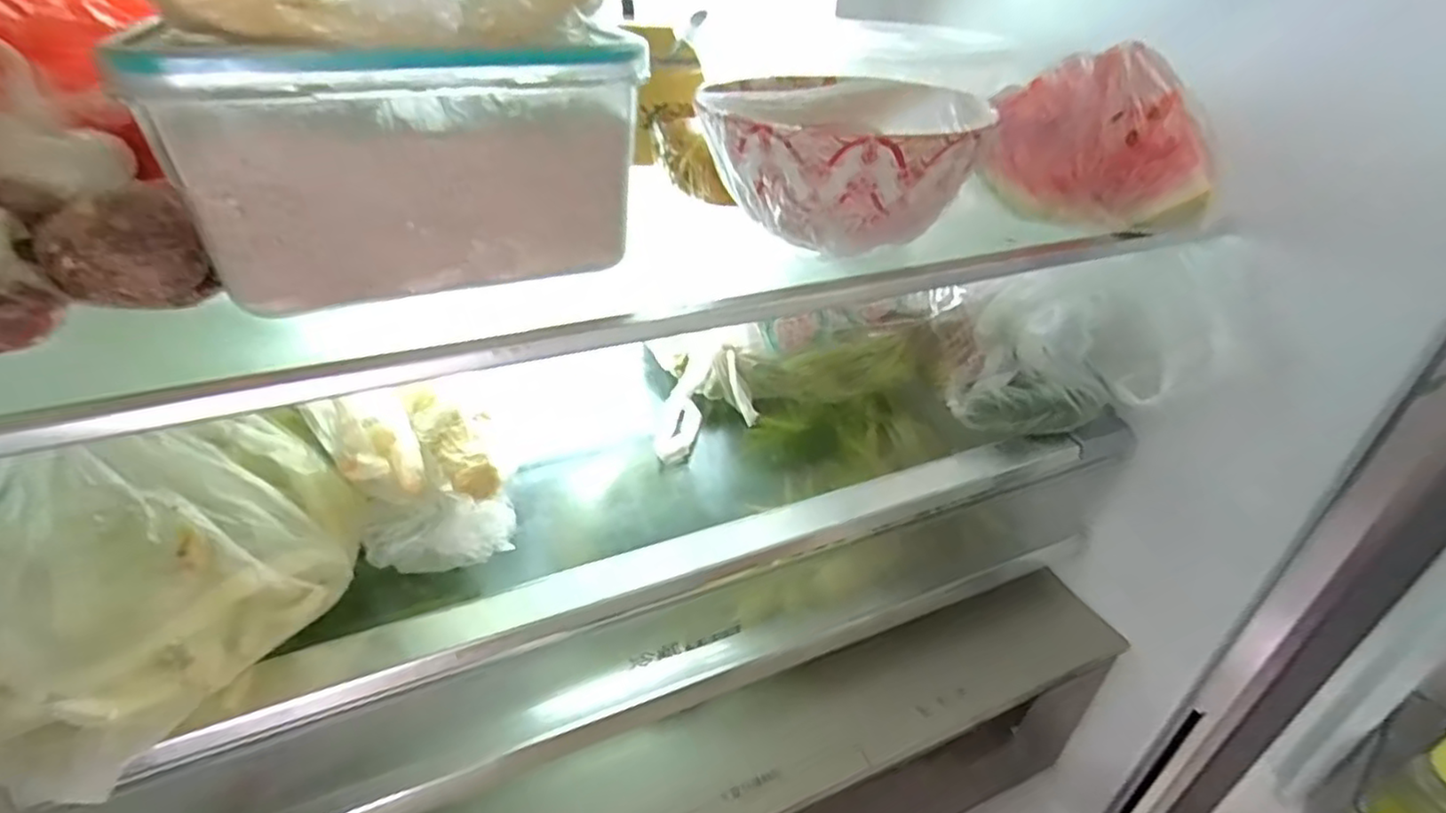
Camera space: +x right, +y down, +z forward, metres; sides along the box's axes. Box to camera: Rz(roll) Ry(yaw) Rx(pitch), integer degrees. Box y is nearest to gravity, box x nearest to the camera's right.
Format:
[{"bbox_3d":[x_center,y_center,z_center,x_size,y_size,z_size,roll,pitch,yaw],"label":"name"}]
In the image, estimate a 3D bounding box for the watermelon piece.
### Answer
[{"bbox_3d":[0.229,-0.157,0.409,0.123,0.091,0.056,26,40,30],"label":"watermelon piece"}]

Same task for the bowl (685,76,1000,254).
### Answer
[{"bbox_3d":[0.064,-0.142,0.391,0.140,0.061,0.157,6,34,3],"label":"bowl"}]

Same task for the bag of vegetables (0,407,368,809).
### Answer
[{"bbox_3d":[-0.265,0.067,0.327,0.101,0.108,0.184,18,36,20],"label":"bag of vegetables"}]

